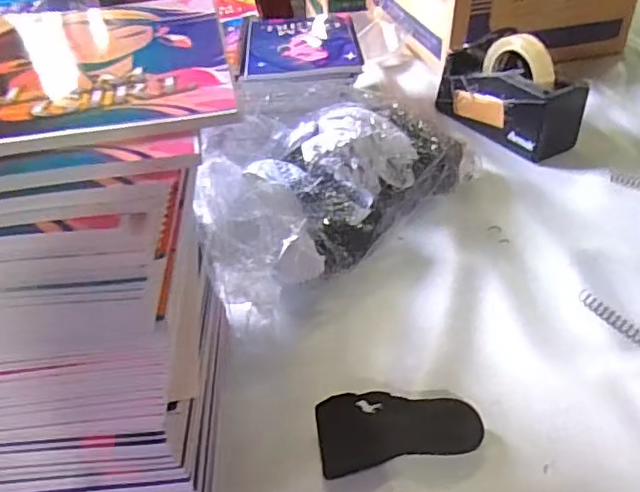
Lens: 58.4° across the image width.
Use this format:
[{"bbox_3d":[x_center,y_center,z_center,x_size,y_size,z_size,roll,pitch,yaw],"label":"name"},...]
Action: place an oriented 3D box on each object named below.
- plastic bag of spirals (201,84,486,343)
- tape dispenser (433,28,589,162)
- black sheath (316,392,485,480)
[{"bbox_3d":[0.019,-0.080,0.589,0.342,0.144,0.156,-29,46,-28],"label":"plastic bag of spirals"},{"bbox_3d":[0.243,-0.209,0.757,0.068,0.119,0.204,-26,44,-25],"label":"tape dispenser"},{"bbox_3d":[0.059,0.135,0.434,0.119,0.018,0.055,-8,39,-6],"label":"black sheath"}]

